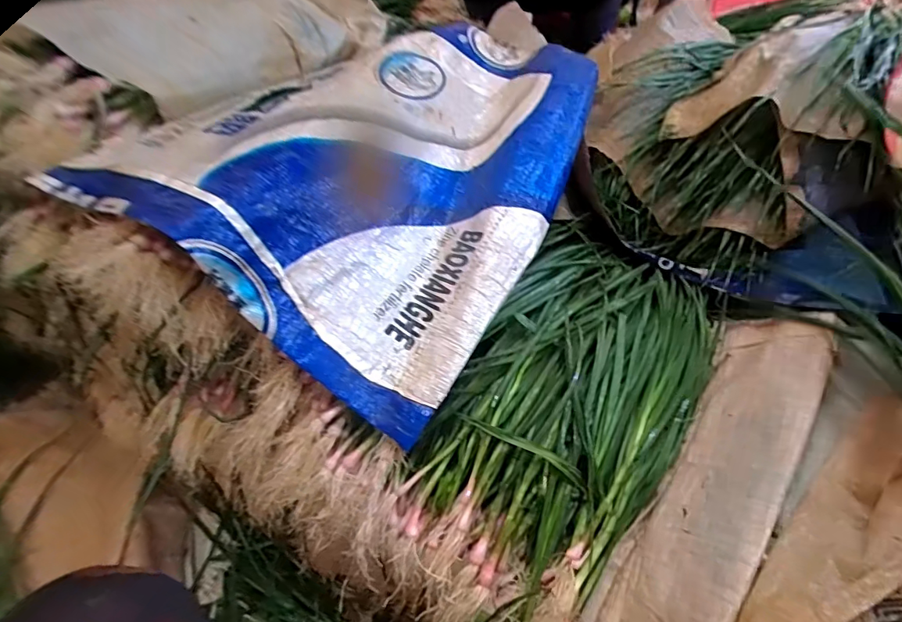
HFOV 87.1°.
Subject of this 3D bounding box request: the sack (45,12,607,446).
[{"bbox_3d":[-0.067,-0.174,0.603,0.466,0.183,0.547,25,56,24],"label":"sack"}]

